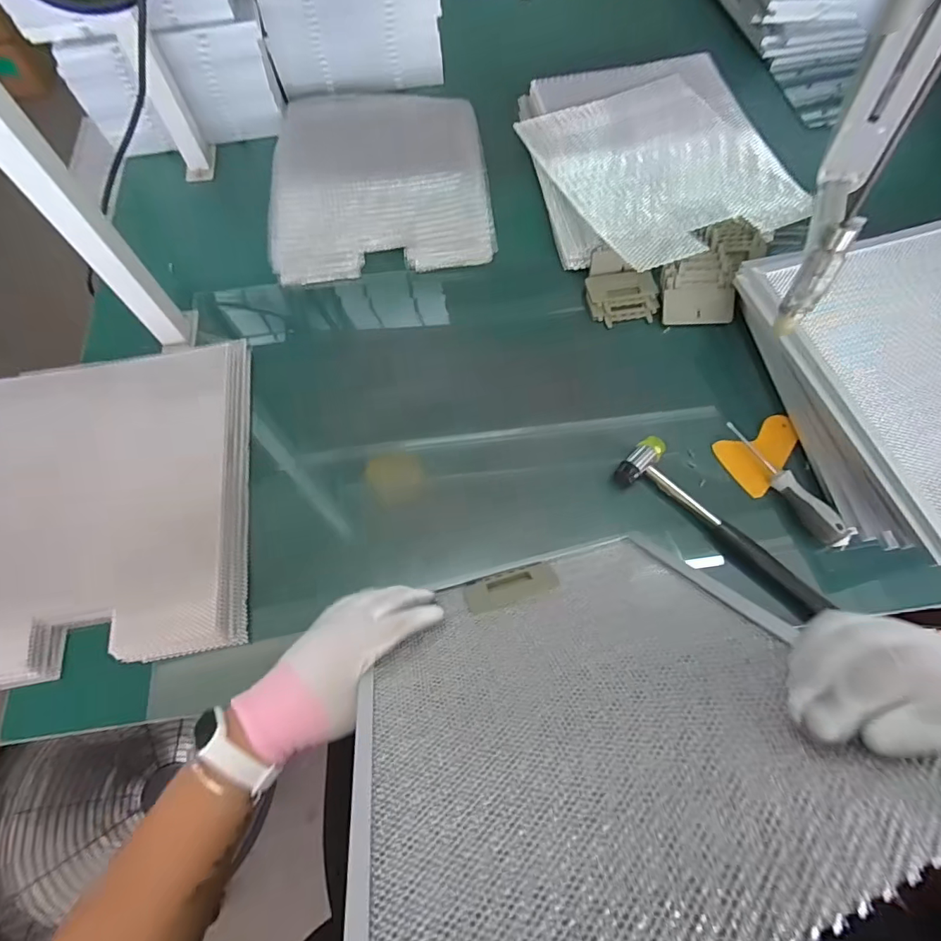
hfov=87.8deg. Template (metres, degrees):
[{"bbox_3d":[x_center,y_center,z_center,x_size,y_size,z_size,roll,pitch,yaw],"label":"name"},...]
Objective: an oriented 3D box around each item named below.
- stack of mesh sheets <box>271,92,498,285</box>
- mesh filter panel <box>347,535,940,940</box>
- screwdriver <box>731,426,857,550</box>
[{"bbox_3d":[-0.125,-0.416,0.687,0.292,0.053,0.326,-5,66,-1],"label":"stack of mesh sheets"},{"bbox_3d":[0.058,0.140,0.317,0.271,0.320,0.020,-22,105,-4],"label":"mesh filter panel"},{"bbox_3d":[0.330,0.015,0.519,0.027,0.038,0.158,-32,69,-12],"label":"screwdriver"}]

